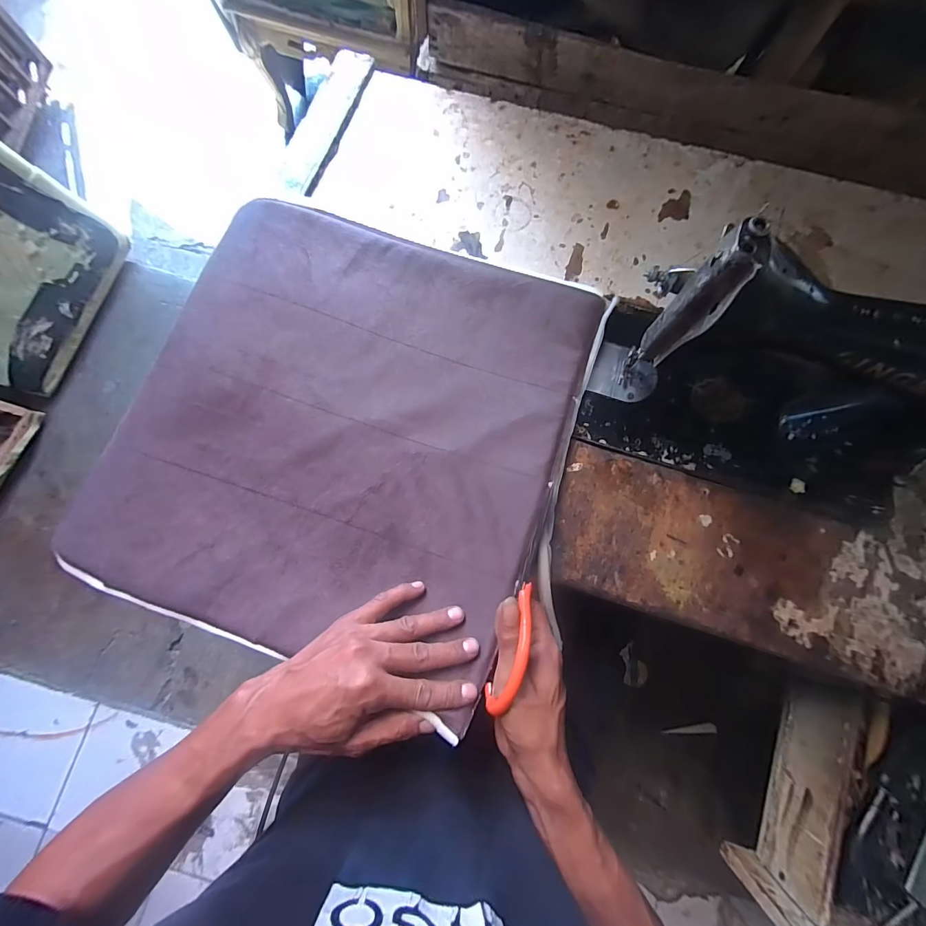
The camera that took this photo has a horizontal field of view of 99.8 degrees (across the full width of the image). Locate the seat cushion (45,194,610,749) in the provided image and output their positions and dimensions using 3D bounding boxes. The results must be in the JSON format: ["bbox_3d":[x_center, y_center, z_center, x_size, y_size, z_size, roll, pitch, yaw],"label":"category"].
[{"bbox_3d":[-0.118,-0.045,0.405,0.452,0.030,0.437,17,76,2],"label":"seat cushion"}]

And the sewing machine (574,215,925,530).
[{"bbox_3d":[0.305,-0.068,0.328,0.384,0.186,0.154,18,81,2],"label":"sewing machine"}]

